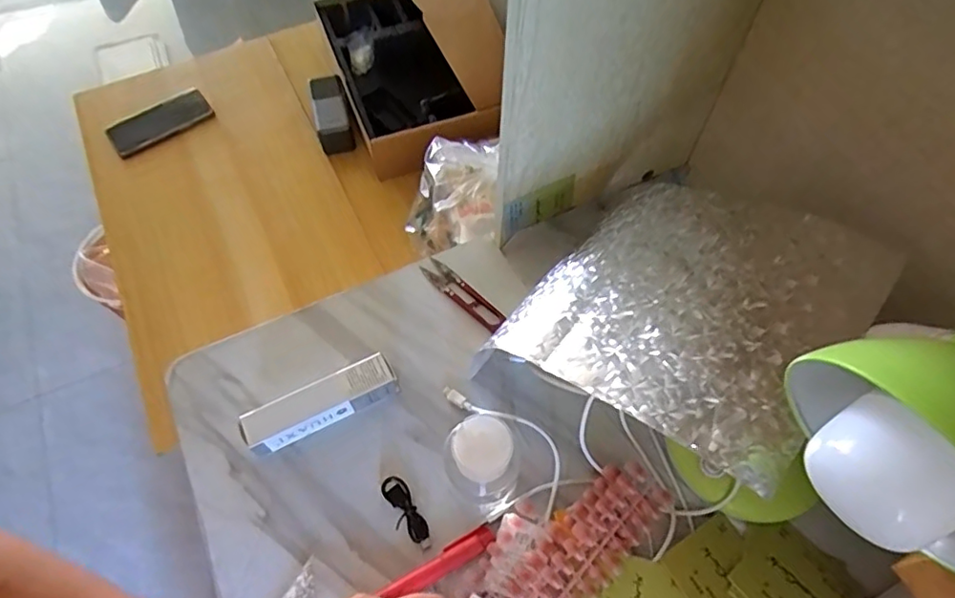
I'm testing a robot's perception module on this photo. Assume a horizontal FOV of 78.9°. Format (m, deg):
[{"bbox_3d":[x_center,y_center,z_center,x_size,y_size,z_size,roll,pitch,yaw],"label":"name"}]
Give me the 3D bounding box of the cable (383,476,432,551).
[{"bbox_3d":[-0.061,0.183,0.495,0.022,0.009,0.065,-27,64,-13],"label":"cable"}]

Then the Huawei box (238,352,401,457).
[{"bbox_3d":[-0.143,0.097,0.532,0.138,0.034,0.034,-24,63,-11],"label":"Huawei box"}]

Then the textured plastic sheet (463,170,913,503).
[{"bbox_3d":[0.158,0.000,0.438,0.228,0.018,0.224,-41,47,-21],"label":"textured plastic sheet"}]

